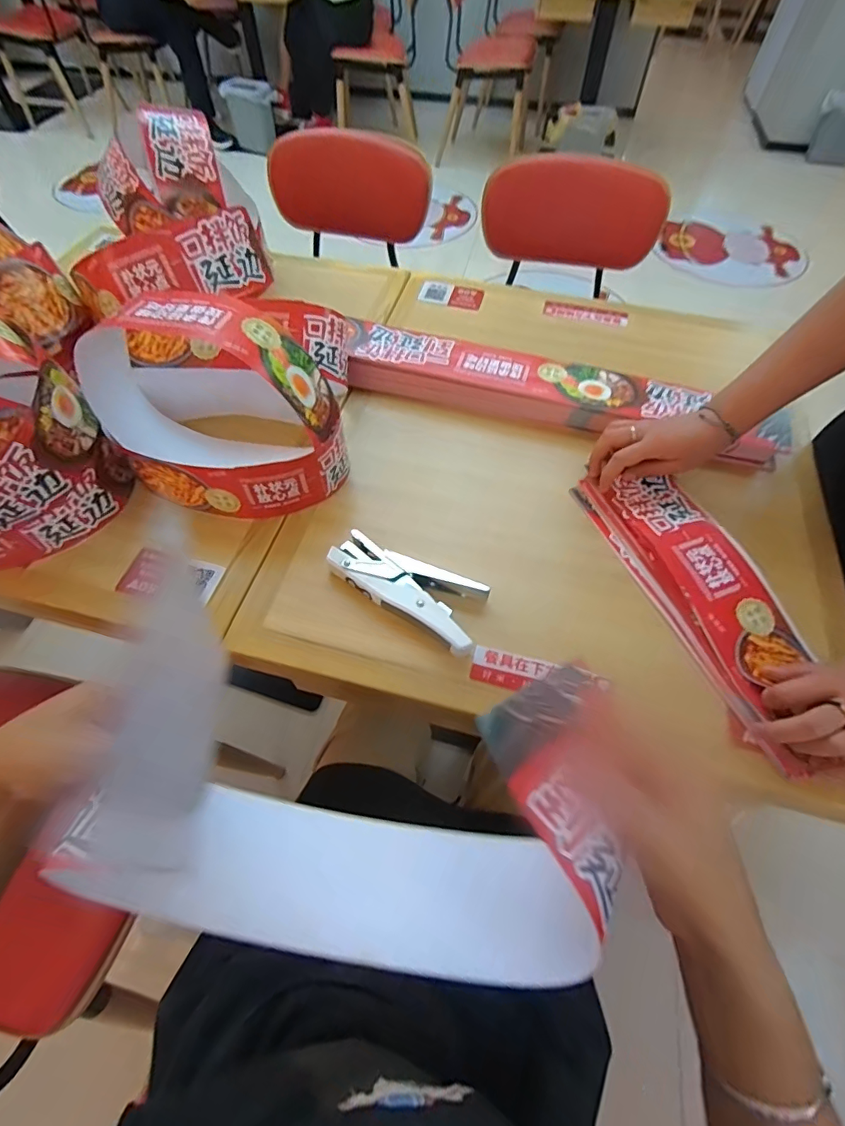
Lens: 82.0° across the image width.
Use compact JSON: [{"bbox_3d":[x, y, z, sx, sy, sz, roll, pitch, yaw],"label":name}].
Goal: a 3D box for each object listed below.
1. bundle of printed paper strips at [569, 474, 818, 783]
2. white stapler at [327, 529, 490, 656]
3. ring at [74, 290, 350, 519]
[{"bbox_3d":[0.287,0.028,0.490,0.116,0.023,0.322,-19,61,-12],"label":"bundle of printed paper strips"},{"bbox_3d":[-0.012,0.024,0.492,0.161,0.037,0.075,30,63,17],"label":"white stapler"},{"bbox_3d":[-0.213,-0.161,0.504,0.221,0.171,0.184,35,65,19],"label":"ring"}]

